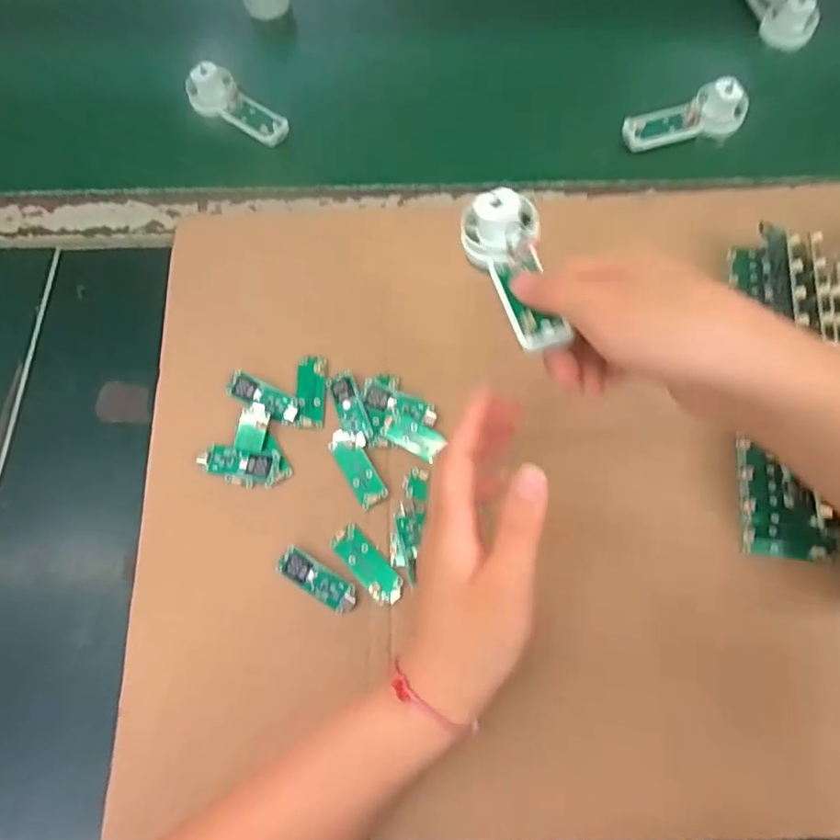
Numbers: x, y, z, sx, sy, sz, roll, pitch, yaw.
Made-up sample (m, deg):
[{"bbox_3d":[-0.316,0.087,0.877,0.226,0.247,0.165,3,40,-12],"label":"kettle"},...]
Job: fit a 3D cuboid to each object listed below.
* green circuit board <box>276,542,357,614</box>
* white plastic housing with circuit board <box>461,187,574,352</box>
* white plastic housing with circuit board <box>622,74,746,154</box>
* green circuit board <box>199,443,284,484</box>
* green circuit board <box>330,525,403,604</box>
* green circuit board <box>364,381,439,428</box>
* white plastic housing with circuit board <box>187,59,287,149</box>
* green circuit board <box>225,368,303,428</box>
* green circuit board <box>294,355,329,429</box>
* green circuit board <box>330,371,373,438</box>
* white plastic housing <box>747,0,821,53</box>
[{"bbox_3d":[-0.060,0.093,0.322,0.051,0.005,0.016,31,75,11],"label":"green circuit board"},{"bbox_3d":[0.047,-0.072,0.269,0.038,0.021,0.088,-12,69,-2],"label":"white plastic housing with circuit board"},{"bbox_3d":[0.205,-0.236,0.426,0.092,0.030,0.030,-12,72,-2],"label":"white plastic housing with circuit board"},{"bbox_3d":[-0.112,0.027,0.346,0.049,0.005,0.018,9,79,6],"label":"green circuit board"},{"bbox_3d":[-0.031,0.086,0.326,0.019,0.004,0.051,-42,75,-11],"label":"green circuit board"},{"bbox_3d":[-0.012,-0.011,0.355,0.047,0.005,0.016,17,73,8],"label":"green circuit board"},{"bbox_3d":[-0.148,-0.257,0.449,0.089,0.028,0.033,34,76,12],"label":"white plastic housing with circuit board"},{"bbox_3d":[-0.100,-0.014,0.359,0.052,0.006,0.018,24,85,6],"label":"green circuit board"},{"bbox_3d":[-0.071,-0.019,0.362,0.019,0.005,0.049,5,76,-10],"label":"green circuit board"},{"bbox_3d":[-0.045,-0.010,0.356,0.017,0.006,0.045,-21,72,-5],"label":"green circuit board"},{"bbox_3d":[0.301,-0.360,0.470,0.028,0.036,0.094,-17,72,-4],"label":"white plastic housing"}]

